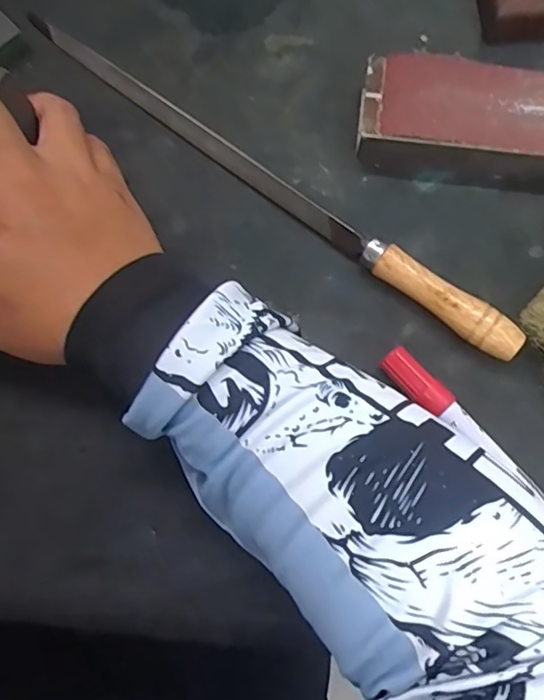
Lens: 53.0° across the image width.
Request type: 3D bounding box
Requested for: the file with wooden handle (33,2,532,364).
[{"bbox_3d":[-0.003,-0.097,0.298,0.315,0.015,0.019,38,79,9],"label":"file with wooden handle"}]

